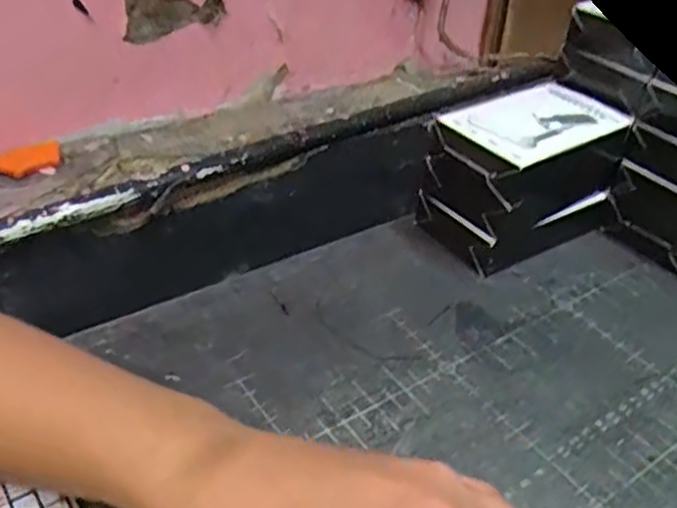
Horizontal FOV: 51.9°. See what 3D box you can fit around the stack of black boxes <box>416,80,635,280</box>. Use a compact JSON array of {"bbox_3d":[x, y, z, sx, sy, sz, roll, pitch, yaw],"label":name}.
[{"bbox_3d":[0.124,-0.053,0.466,0.126,0.087,0.070,-20,44,-30],"label":"stack of black boxes"}]

